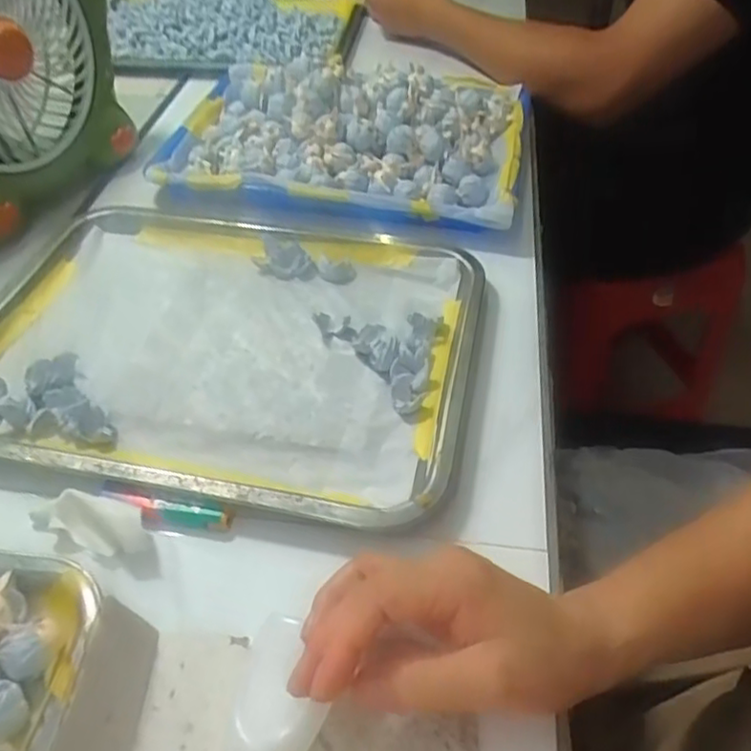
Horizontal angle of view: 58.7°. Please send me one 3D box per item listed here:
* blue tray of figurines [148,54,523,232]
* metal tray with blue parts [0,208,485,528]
[{"bbox_3d":[-0.028,-0.239,0.641,0.334,0.058,0.251,9,47,8],"label":"blue tray of figurines"},{"bbox_3d":[-0.114,-0.031,0.472,0.356,0.021,0.257,11,47,10],"label":"metal tray with blue parts"}]

